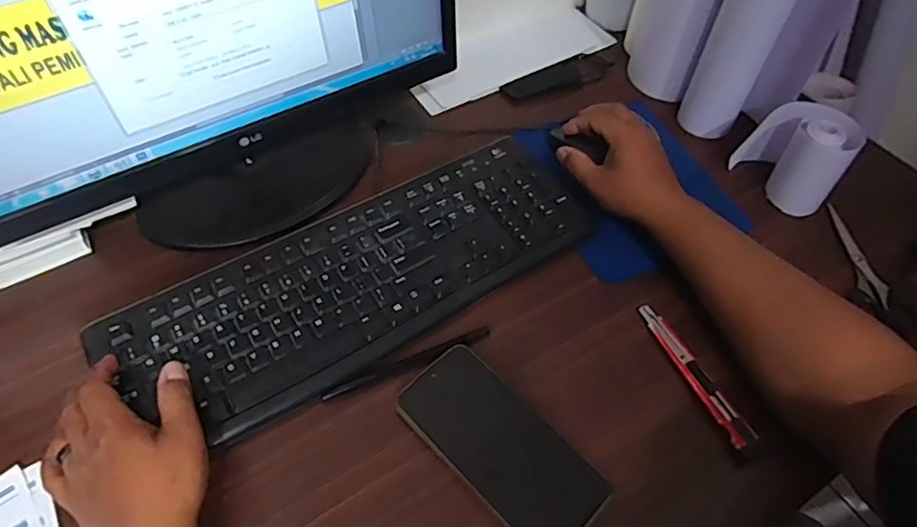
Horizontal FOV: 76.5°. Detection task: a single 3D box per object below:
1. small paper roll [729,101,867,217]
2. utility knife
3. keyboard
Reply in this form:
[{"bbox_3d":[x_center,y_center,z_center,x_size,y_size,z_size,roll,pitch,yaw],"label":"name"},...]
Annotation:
[{"bbox_3d":[0.336,-0.112,0.585,0.095,0.093,0.058,30,59,18],"label":"small paper roll"},{"bbox_3d":[0.194,0.089,0.484,0.018,0.013,0.135,-19,58,-15],"label":"utility knife"},{"bbox_3d":[-0.083,0.010,0.523,0.417,0.016,0.157,-26,60,-18],"label":"keyboard"}]

